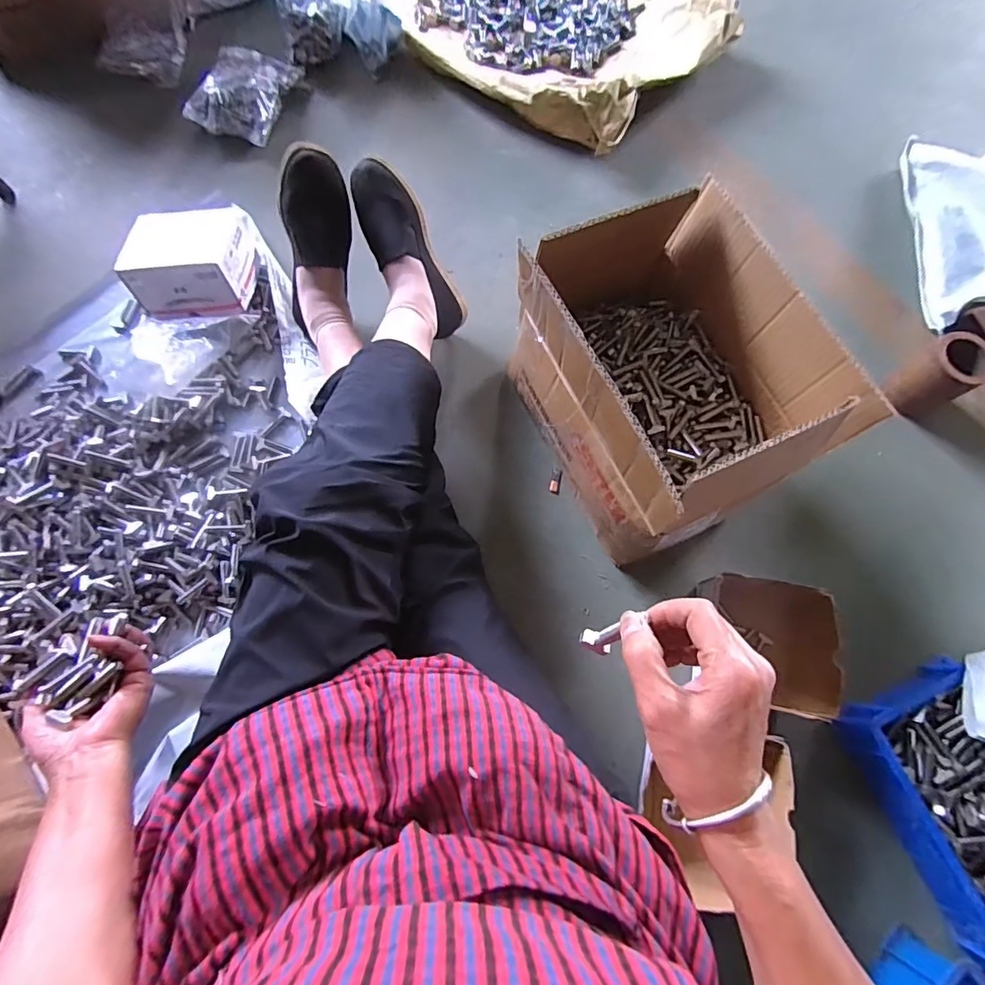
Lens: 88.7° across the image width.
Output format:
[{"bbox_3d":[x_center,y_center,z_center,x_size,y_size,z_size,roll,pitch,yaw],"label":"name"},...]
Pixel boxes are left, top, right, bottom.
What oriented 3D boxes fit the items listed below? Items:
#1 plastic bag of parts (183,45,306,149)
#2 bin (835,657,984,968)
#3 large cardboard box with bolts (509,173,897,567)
[{"bbox_3d":[-0.448,-0.728,0.918,0.137,0.060,0.199,15,70,0],"label":"plastic bag of parts"},{"bbox_3d":[0.569,0.365,0.577,0.208,0.093,0.311,-23,74,-8],"label":"bin"},{"bbox_3d":[0.202,-0.135,0.608,0.247,0.232,0.336,-25,74,-9],"label":"large cardboard box with bolts"}]

